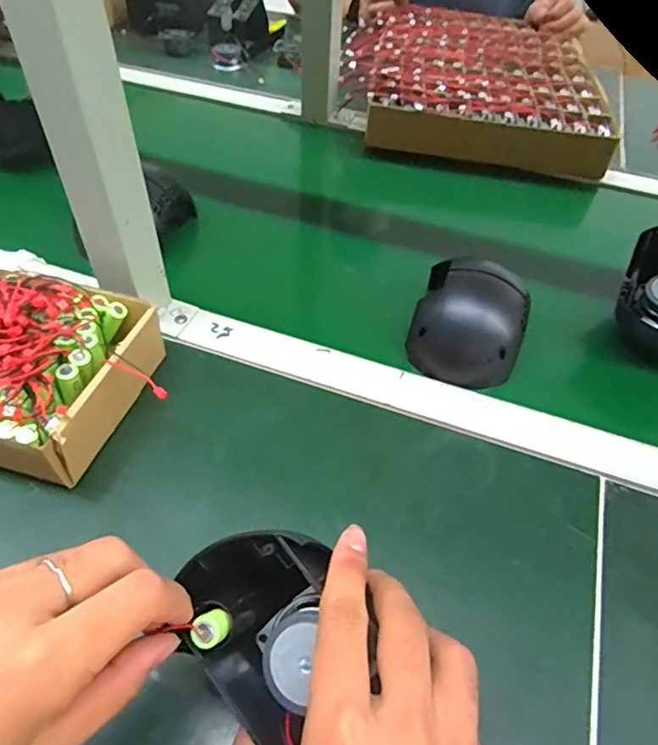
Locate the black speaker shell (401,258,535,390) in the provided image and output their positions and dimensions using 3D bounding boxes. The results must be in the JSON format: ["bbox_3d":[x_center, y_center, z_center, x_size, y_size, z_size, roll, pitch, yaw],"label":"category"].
[{"bbox_3d":[0.117,-0.043,0.448,0.087,0.060,0.085,18,50,12],"label":"black speaker shell"}]

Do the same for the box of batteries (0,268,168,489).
[{"bbox_3d":[-0.219,-0.006,0.380,0.170,0.082,0.152,17,50,12],"label":"box of batteries"}]

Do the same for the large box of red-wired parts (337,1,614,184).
[{"bbox_3d":[0.206,-0.442,0.807,0.354,0.059,0.423,10,48,5],"label":"large box of red-wired parts"}]

